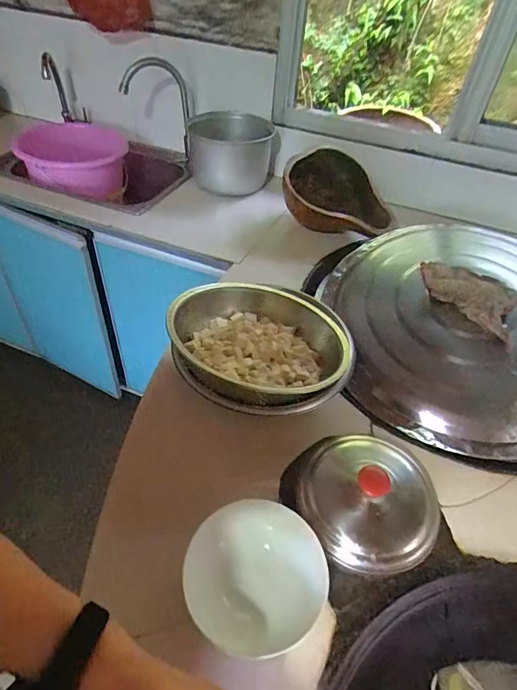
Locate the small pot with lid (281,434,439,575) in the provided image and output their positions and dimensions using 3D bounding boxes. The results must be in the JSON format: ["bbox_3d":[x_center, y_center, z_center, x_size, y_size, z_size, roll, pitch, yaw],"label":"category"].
[{"bbox_3d":[0.141,0.188,0.540,0.176,0.062,0.183,3,45,-3],"label":"small pot with lid"}]

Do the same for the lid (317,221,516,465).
[{"bbox_3d":[0.381,-0.041,0.742,0.428,0.127,0.478,-8,46,-14],"label":"lid"}]

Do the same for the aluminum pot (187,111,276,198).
[{"bbox_3d":[-0.081,-0.521,1.167,0.235,0.173,0.246,3,45,-3],"label":"aluminum pot"}]

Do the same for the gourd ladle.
[{"bbox_3d":[0.185,-0.357,0.996,0.245,0.150,0.131,7,45,0],"label":"gourd ladle"}]

